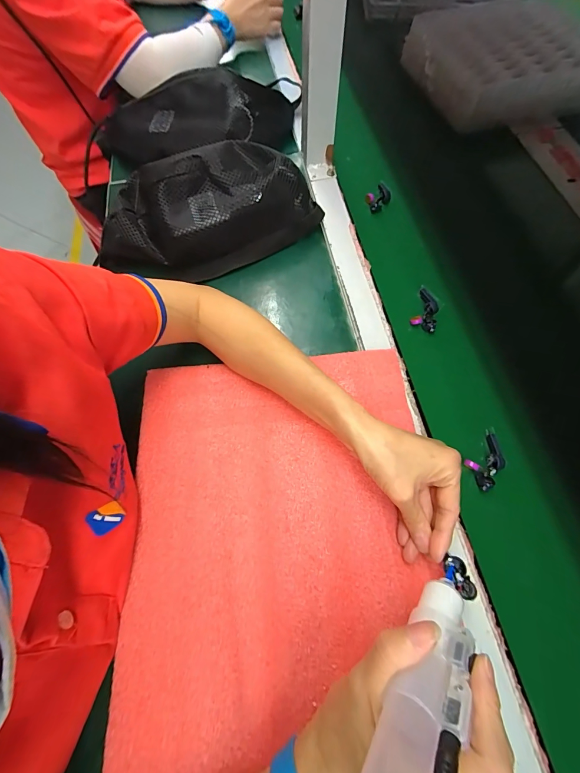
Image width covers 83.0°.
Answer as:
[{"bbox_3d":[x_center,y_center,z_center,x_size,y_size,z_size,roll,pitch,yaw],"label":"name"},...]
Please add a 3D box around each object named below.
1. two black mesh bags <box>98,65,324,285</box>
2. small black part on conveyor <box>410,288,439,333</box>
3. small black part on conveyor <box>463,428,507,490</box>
[{"bbox_3d":[-0.110,-0.297,0.435,0.282,0.080,0.307,-13,66,-5],"label":"two black mesh bags"},{"bbox_3d":[0.157,-0.088,0.376,0.027,0.008,0.049,21,68,10],"label":"small black part on conveyor"},{"bbox_3d":[0.186,0.068,0.306,0.030,0.010,0.056,42,73,18],"label":"small black part on conveyor"}]

